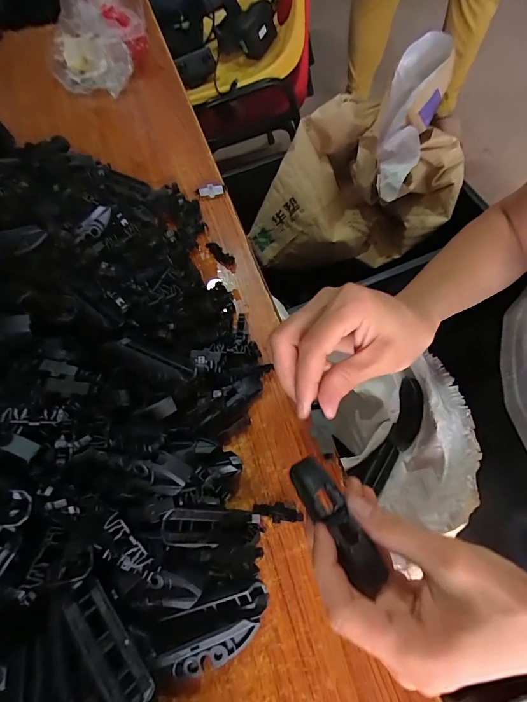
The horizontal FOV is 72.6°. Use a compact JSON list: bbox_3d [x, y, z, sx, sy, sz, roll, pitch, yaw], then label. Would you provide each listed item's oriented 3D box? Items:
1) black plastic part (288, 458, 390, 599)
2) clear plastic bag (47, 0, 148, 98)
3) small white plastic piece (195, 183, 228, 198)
[{"bbox_3d":[0.040,0.094,0.200,0.020,0.015,0.074,-30,62,-12],"label":"black plastic part"},{"bbox_3d":[-0.230,-0.440,0.468,0.140,0.112,0.165,-25,65,-7],"label":"clear plastic bag"},{"bbox_3d":[-0.058,-0.176,0.392,0.035,0.013,0.009,-8,64,1],"label":"small white plastic piece"}]

